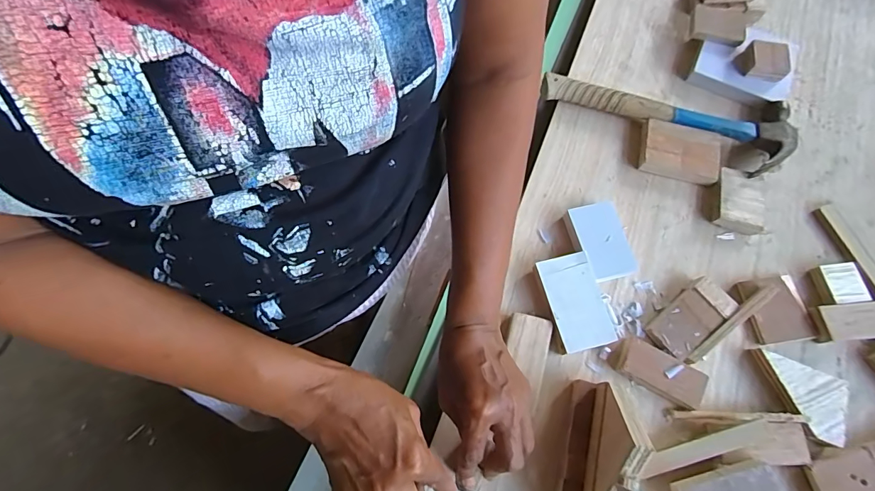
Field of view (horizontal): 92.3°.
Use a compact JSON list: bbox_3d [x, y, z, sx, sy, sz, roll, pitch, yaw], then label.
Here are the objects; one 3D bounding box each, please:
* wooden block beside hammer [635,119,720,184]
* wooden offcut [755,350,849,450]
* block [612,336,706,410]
[{"bbox_3d":[0.277,-0.109,0.482,0.088,0.021,0.062,11,71,4],"label":"wooden block beside hammer"},{"bbox_3d":[0.338,0.142,0.396,0.077,0.020,0.061,22,72,7],"label":"wooden offcut"},{"bbox_3d":[0.210,0.120,0.400,0.077,0.021,0.036,30,73,10],"label":"block"}]

